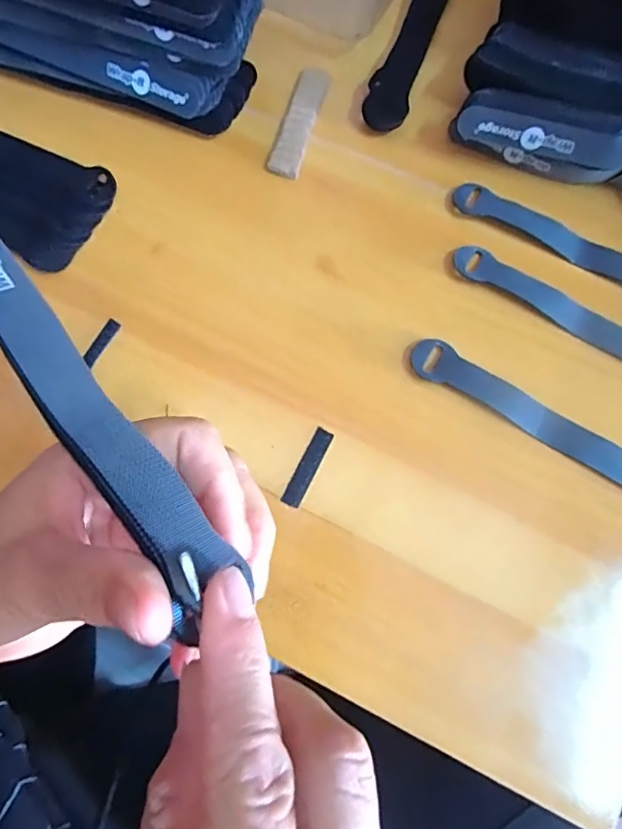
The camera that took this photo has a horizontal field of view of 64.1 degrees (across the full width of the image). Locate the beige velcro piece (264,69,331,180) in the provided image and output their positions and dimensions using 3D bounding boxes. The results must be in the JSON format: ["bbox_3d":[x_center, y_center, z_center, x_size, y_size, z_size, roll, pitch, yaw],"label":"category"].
[{"bbox_3d":[-0.008,-0.199,0.335,0.022,0.006,0.089,16,77,5],"label":"beige velcro piece"}]

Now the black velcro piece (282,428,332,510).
[{"bbox_3d":[-0.002,0.029,0.279,0.010,0.004,0.046,26,78,7],"label":"black velcro piece"}]

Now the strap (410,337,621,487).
[{"bbox_3d":[0.145,0.014,0.280,0.195,0.005,0.023,32,79,8],"label":"strap"}]

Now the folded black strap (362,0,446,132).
[{"bbox_3d":[0.082,-0.290,0.353,0.026,0.017,0.212,20,77,6],"label":"folded black strap"}]

